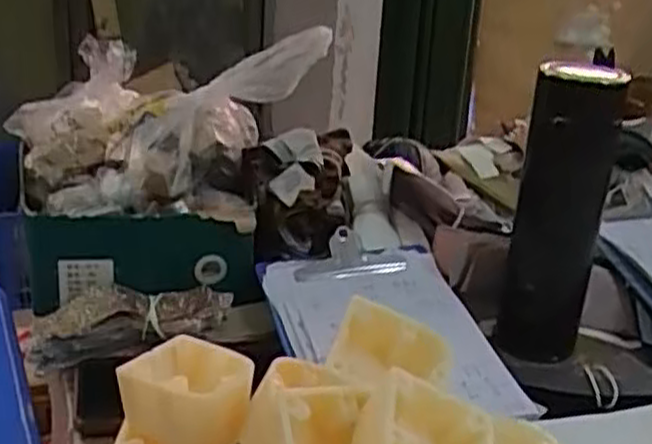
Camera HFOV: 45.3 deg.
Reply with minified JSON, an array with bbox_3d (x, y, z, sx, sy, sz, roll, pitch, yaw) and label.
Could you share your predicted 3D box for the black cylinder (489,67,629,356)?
[{"bbox_3d":[0.181,-0.011,0.604,0.063,0.212,0.056,12,23,17],"label":"black cylinder"}]

